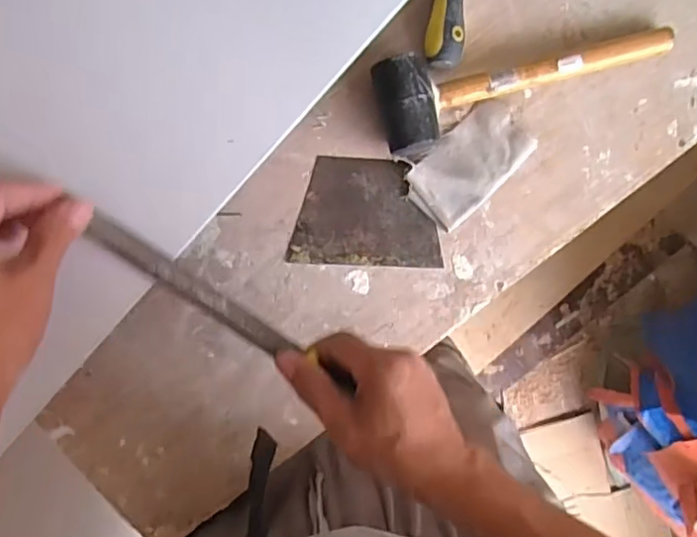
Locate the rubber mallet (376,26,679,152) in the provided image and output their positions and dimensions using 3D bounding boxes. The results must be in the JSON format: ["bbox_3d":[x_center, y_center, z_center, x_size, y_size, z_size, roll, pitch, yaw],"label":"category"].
[{"bbox_3d":[0.160,-0.174,0.530,0.277,0.049,0.083,-17,99,-2],"label":"rubber mallet"}]

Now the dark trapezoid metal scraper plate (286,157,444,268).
[{"bbox_3d":[0.019,-0.051,0.556,0.135,0.007,0.098,3,97,-5],"label":"dark trapezoid metal scraper plate"}]

